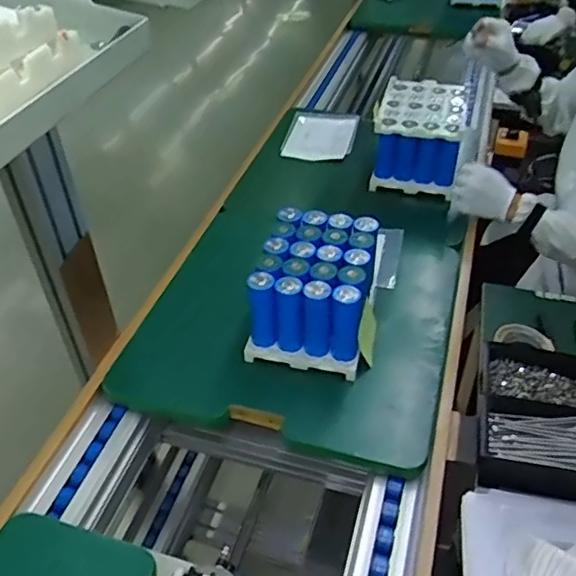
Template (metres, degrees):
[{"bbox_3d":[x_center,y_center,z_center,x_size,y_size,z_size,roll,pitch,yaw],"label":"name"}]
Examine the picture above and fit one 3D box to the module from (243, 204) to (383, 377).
[{"bbox_3d":[0.043,0.009,0.973,0.174,0.166,0.213,9,42,11],"label":"module"}]

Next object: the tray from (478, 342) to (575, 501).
[{"bbox_3d":[0.357,0.178,0.854,0.163,0.064,0.231,10,42,13],"label":"tray"}]

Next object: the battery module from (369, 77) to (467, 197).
[{"bbox_3d":[0.285,-0.336,1.327,0.175,0.166,0.231,7,42,9],"label":"battery module"}]

